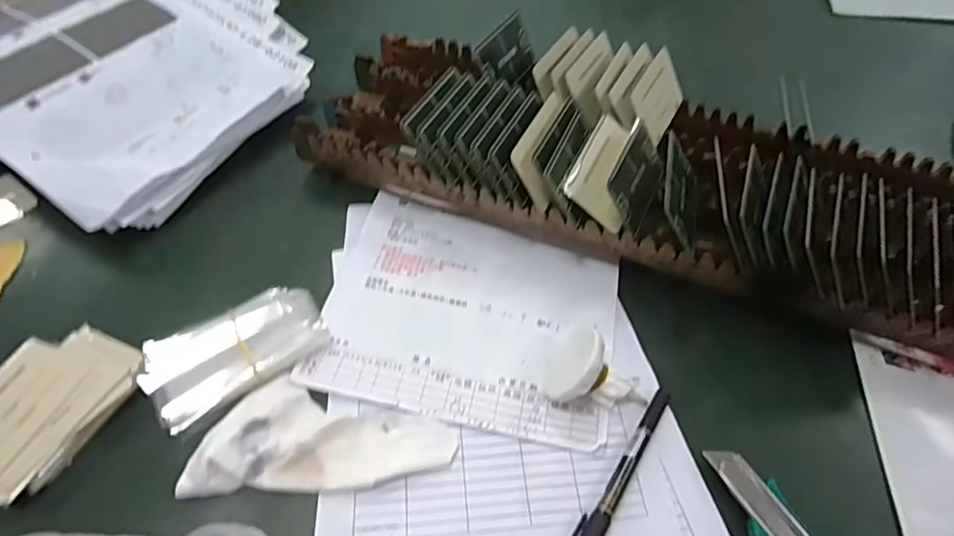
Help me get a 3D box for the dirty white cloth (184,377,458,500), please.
[{"bbox_3d":[-0.092,0.100,0.325,0.156,0.017,0.068,-2,56,-4],"label":"dirty white cloth"}]

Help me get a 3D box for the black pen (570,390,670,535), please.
[{"bbox_3d":[0.087,0.128,0.317,0.016,0.010,0.135,33,60,18],"label":"black pen"}]

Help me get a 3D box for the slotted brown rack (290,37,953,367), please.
[{"bbox_3d":[0.149,-0.083,0.418,0.576,0.100,0.175,21,57,10],"label":"slotted brown rack"}]

